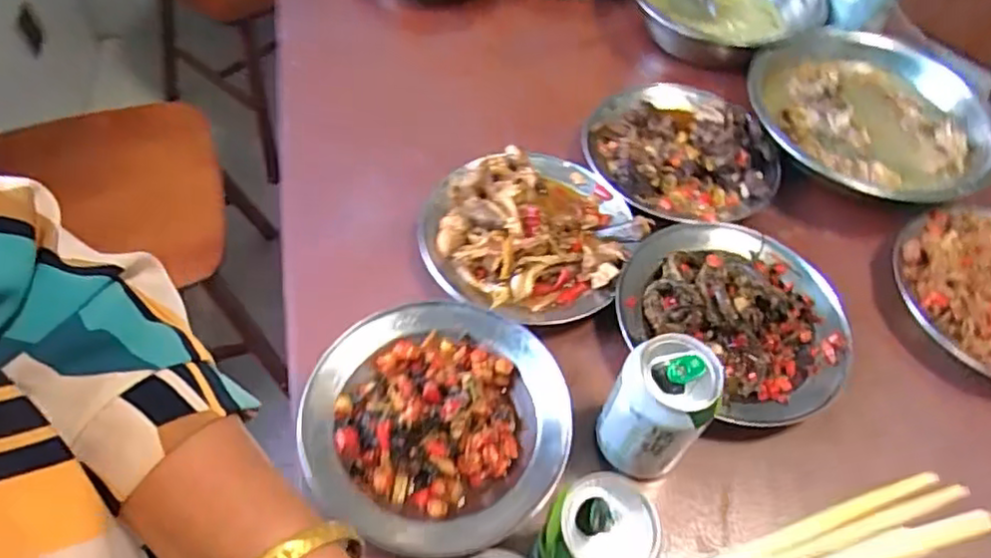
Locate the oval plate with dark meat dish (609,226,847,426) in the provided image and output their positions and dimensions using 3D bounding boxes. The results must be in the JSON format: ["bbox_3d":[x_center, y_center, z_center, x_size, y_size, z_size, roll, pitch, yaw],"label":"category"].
[{"bbox_3d":[0.202,0.029,0.557,0.174,0.041,0.187,-34,64,-25],"label":"oval plate with dark meat dish"}]

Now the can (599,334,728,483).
[{"bbox_3d":[0.110,0.088,0.457,0.061,0.100,0.065,2,55,-3],"label":"can"}]

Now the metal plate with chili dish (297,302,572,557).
[{"bbox_3d":[-0.044,0.103,0.494,0.187,0.030,0.180,2,55,-3],"label":"metal plate with chili dish"}]

